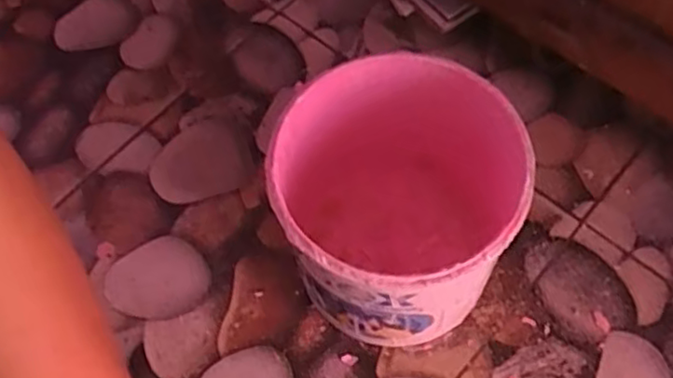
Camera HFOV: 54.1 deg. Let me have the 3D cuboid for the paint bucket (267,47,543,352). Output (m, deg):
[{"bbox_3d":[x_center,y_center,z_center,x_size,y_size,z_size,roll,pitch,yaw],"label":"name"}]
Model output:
[{"bbox_3d":[0.046,0.022,0.527,0.168,0.191,0.172,-2,63,3],"label":"paint bucket"}]

